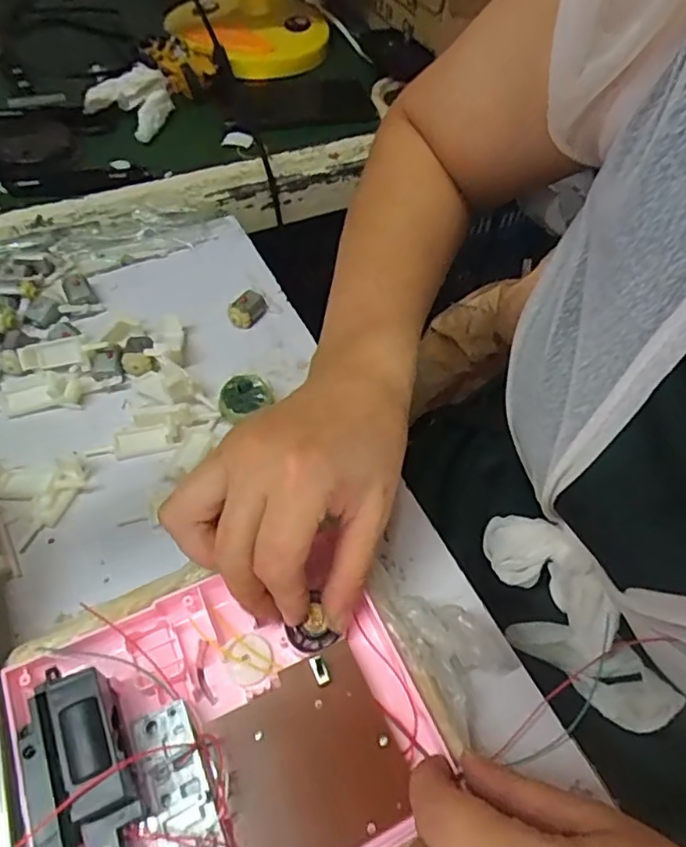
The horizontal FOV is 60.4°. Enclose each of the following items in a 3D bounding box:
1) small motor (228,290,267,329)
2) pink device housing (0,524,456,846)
[{"bbox_3d":[-0.072,-0.084,0.442,0.018,0.019,0.028,28,56,15],"label":"small motor"},{"bbox_3d":[-0.046,0.126,0.247,0.163,0.038,0.138,-18,58,-18],"label":"pink device housing"}]

